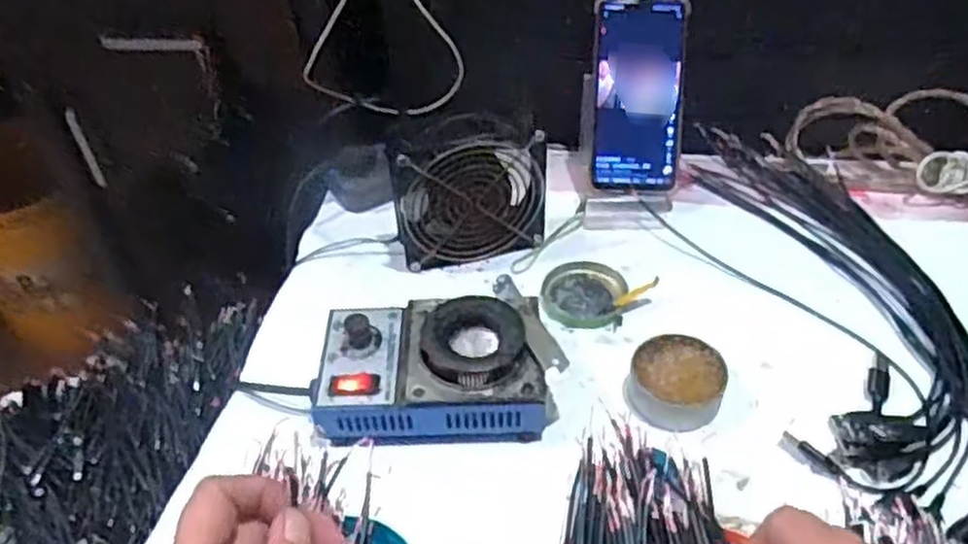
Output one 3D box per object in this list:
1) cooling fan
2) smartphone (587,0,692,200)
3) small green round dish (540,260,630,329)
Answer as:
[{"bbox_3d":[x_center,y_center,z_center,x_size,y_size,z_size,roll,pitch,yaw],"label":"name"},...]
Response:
[{"bbox_3d":[-0.010,-0.064,0.627,0.119,0.114,0.036,-11,45,-8],"label":"cooling fan"},{"bbox_3d":[0.133,-0.151,0.672,0.078,0.170,0.009,3,9,6],"label":"smartphone"},{"bbox_3d":[0.079,0.018,0.621,0.065,0.013,0.065,-2,44,2],"label":"small green round dish"}]

